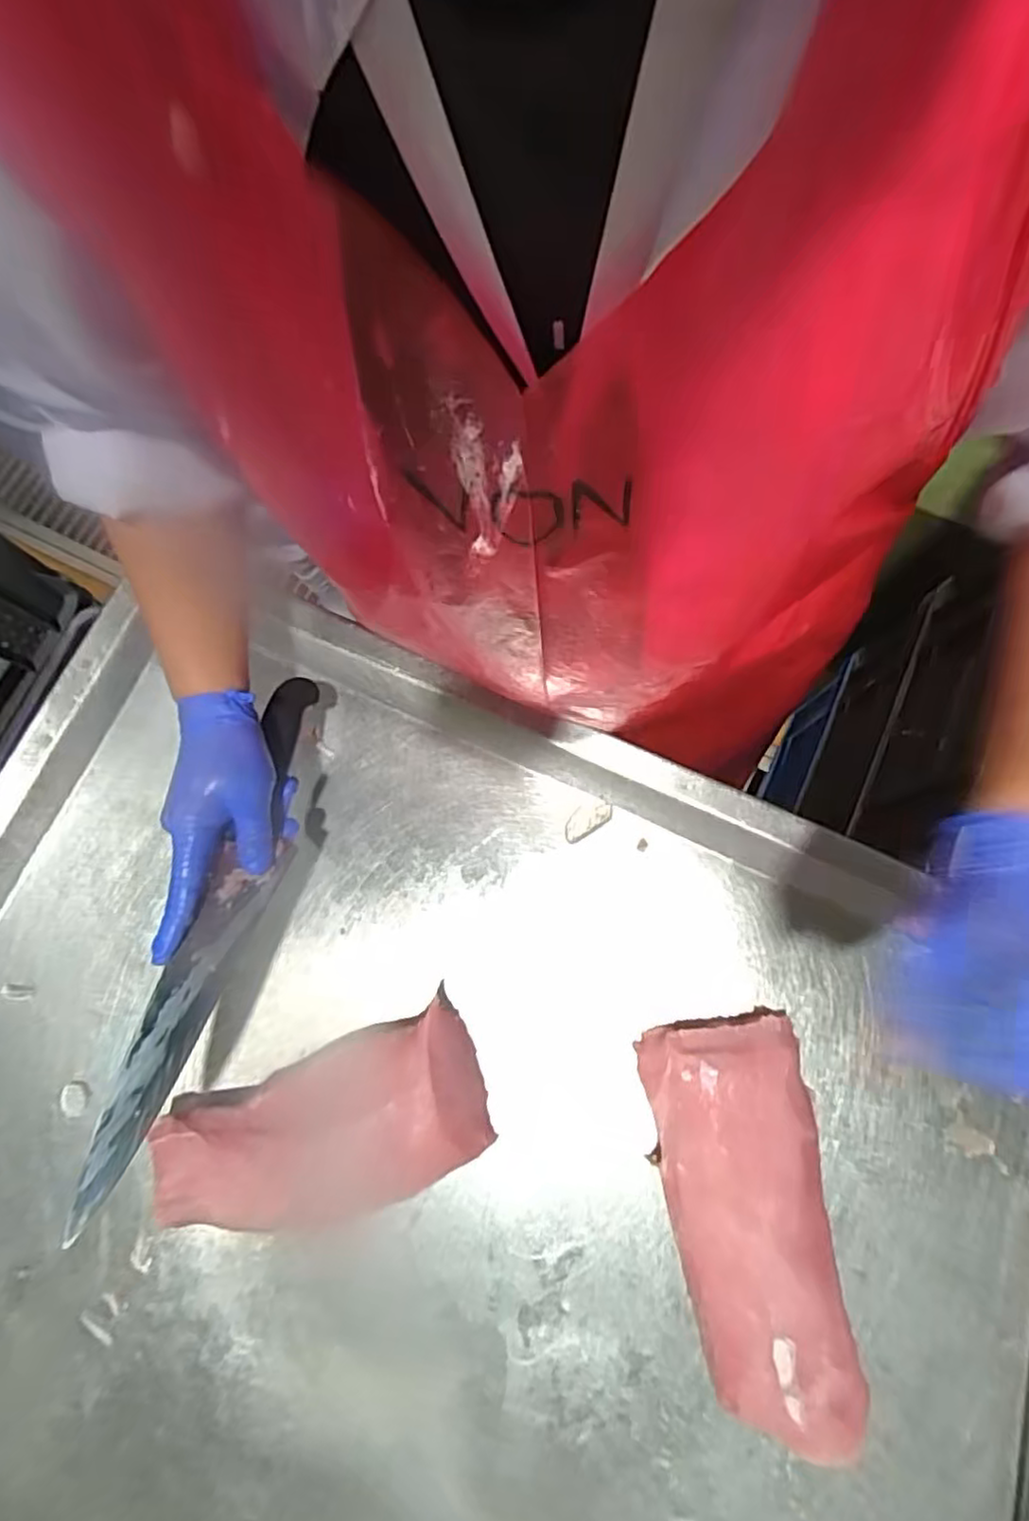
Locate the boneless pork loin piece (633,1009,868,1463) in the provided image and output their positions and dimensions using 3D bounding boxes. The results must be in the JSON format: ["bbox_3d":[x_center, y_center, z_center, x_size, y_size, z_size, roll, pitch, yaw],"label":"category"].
[{"bbox_3d":[0.166,0.318,0.479,0.108,0.054,0.253,-9,79,-2],"label":"boneless pork loin piece"}]

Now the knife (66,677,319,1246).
[{"bbox_3d":[-0.192,0.099,0.451,0.043,0.025,0.349,12,63,2],"label":"knife"}]

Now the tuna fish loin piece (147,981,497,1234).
[{"bbox_3d":[-0.134,0.270,0.489,0.226,0.054,0.115,-23,80,-5],"label":"tuna fish loin piece"}]

